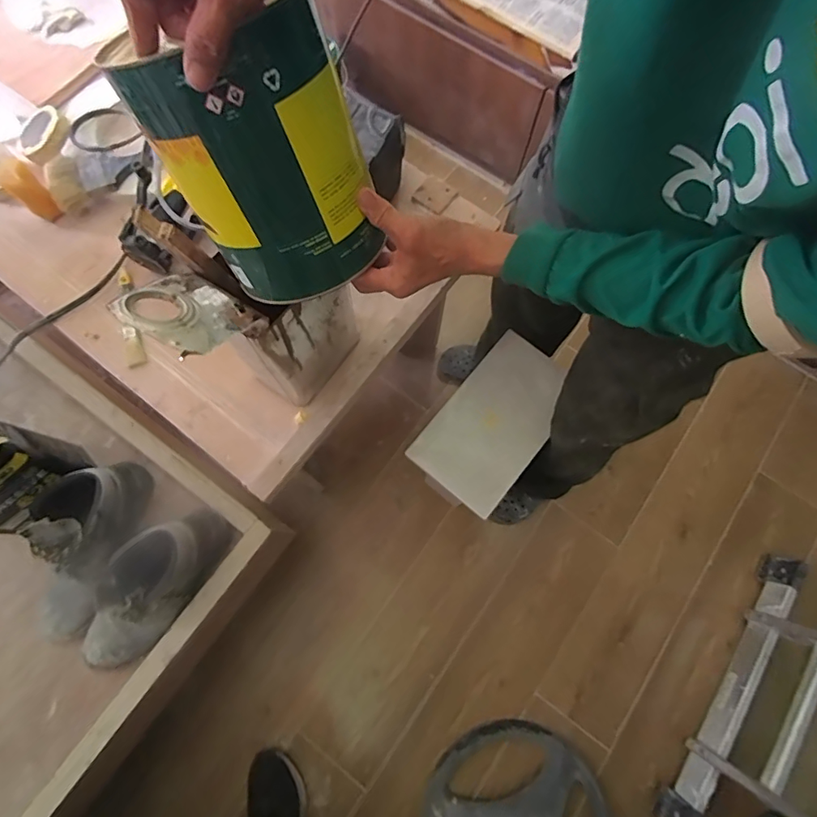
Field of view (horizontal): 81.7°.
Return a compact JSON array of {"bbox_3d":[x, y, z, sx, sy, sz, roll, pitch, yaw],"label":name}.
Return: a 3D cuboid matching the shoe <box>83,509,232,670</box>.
[{"bbox_3d":[-0.420,0.282,0.750,0.116,0.123,0.288,35,77,9],"label":"shoe"}]

